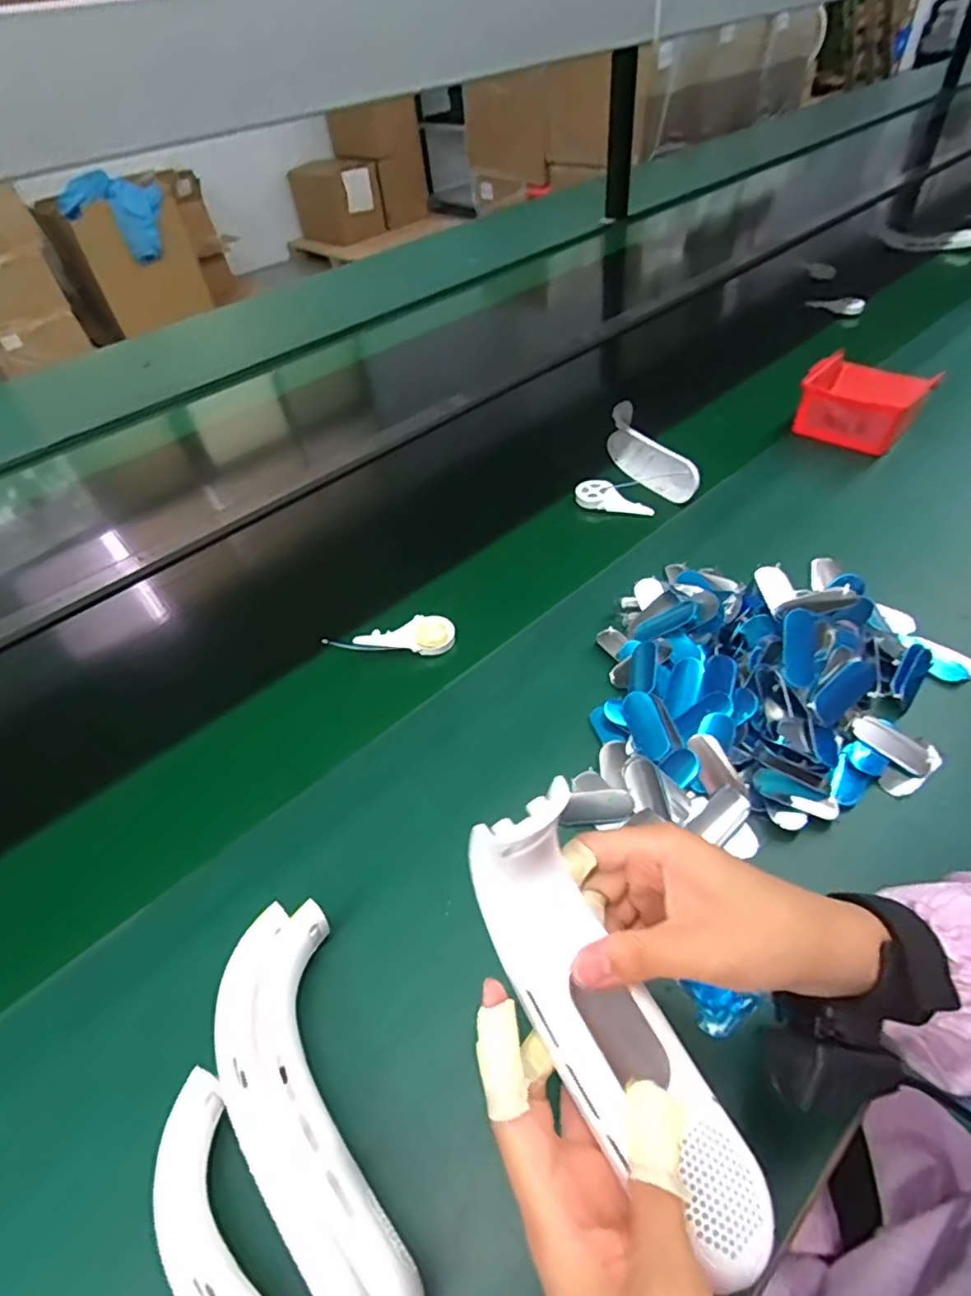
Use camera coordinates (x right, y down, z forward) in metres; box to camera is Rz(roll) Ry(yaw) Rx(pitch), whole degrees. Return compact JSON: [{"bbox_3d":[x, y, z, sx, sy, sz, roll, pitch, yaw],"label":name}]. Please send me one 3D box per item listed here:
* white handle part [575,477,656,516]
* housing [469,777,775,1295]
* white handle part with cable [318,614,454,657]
[{"bbox_3d":[0.152,-0.178,0.721,0.096,0.016,0.037,22,88,24],"label":"white handle part"},{"bbox_3d":[0.051,0.150,0.246,0.050,0.043,0.186,-31,86,-24],"label":"housing"},{"bbox_3d":[-0.093,-0.008,0.597,0.124,0.024,0.036,-11,48,-2],"label":"white handle part with cable"}]

